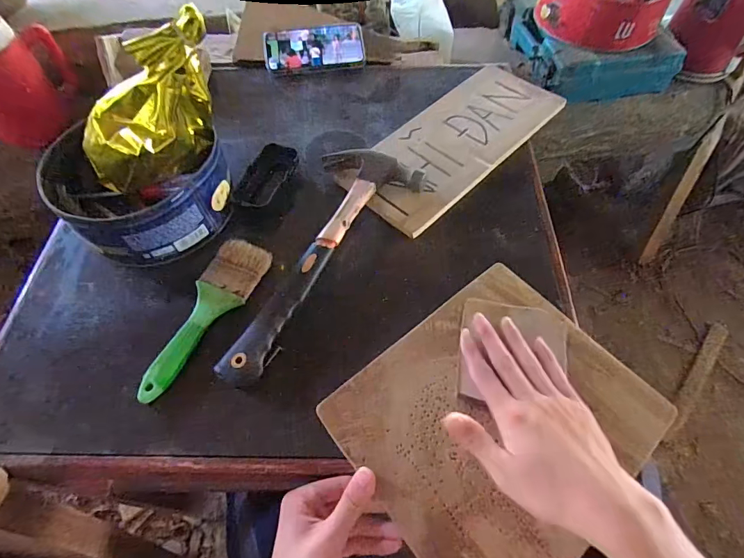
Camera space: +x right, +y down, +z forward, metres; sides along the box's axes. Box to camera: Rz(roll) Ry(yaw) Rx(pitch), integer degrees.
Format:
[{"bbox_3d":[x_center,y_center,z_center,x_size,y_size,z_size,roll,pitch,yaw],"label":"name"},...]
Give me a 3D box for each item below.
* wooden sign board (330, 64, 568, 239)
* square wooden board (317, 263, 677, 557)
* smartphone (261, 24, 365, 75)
[{"bbox_3d":[0.122,-0.201,0.592,0.141,0.014,0.347,39,66,23],"label":"wooden sign board"},{"bbox_3d":[0.116,0.126,0.384,0.261,0.015,0.224,-35,63,-20],"label":"square wooden board"},{"bbox_3d":[-0.094,-0.382,0.697,0.160,0.010,0.080,-8,83,-5],"label":"smartphone"}]

